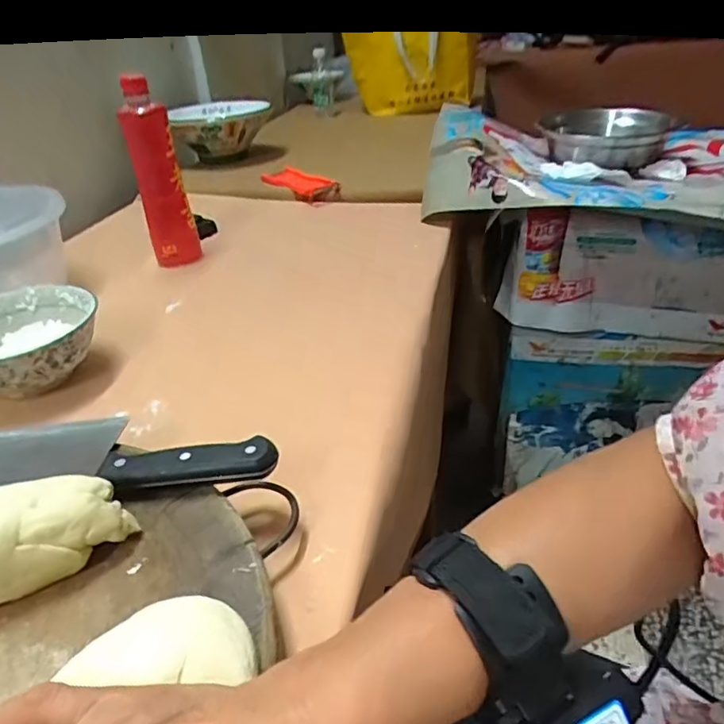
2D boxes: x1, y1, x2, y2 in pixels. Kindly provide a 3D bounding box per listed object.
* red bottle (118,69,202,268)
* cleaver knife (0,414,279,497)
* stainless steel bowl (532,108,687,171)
[{"bbox_3d":[-0.261,-0.238,0.724,0.052,0.226,0.061,-22,36,-24],"label":"red bottle"},{"bbox_3d":[-0.203,0.062,0.377,0.291,0.019,0.078,-4,33,1],"label":"cleaver knife"},{"bbox_3d":[0.373,-0.341,0.854,0.196,0.068,0.227,6,34,16],"label":"stainless steel bowl"}]

